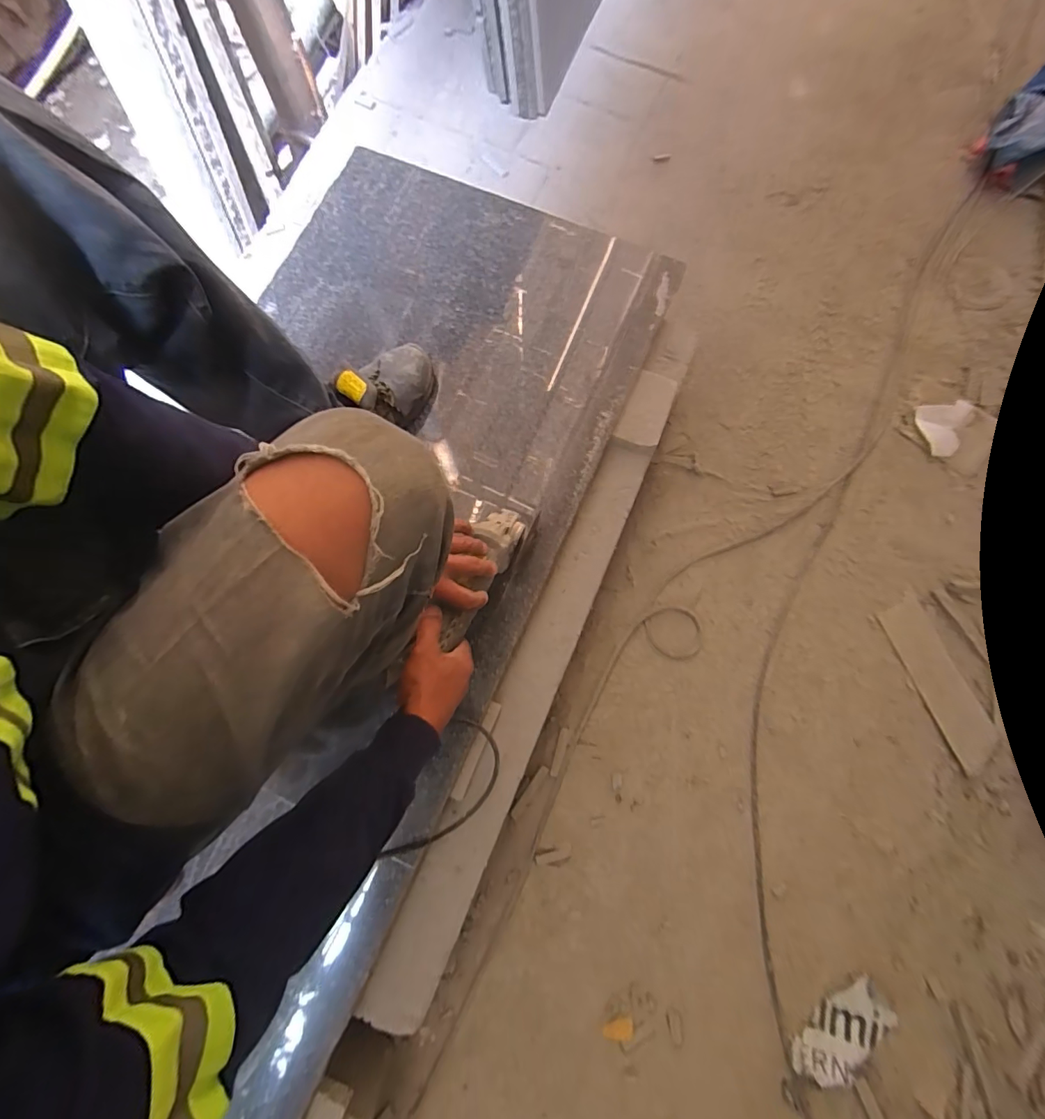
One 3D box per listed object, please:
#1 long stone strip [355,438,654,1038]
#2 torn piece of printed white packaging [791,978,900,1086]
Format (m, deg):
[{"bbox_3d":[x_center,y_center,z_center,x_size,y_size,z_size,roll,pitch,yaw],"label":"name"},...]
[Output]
[{"bbox_3d":[-0.007,0.217,0.684,0.082,0.046,0.893,23,81,3],"label":"long stone strip"},{"bbox_3d":[0.500,0.746,0.716,0.169,0.029,0.080,-34,82,-6],"label":"torn piece of printed white packaging"}]

